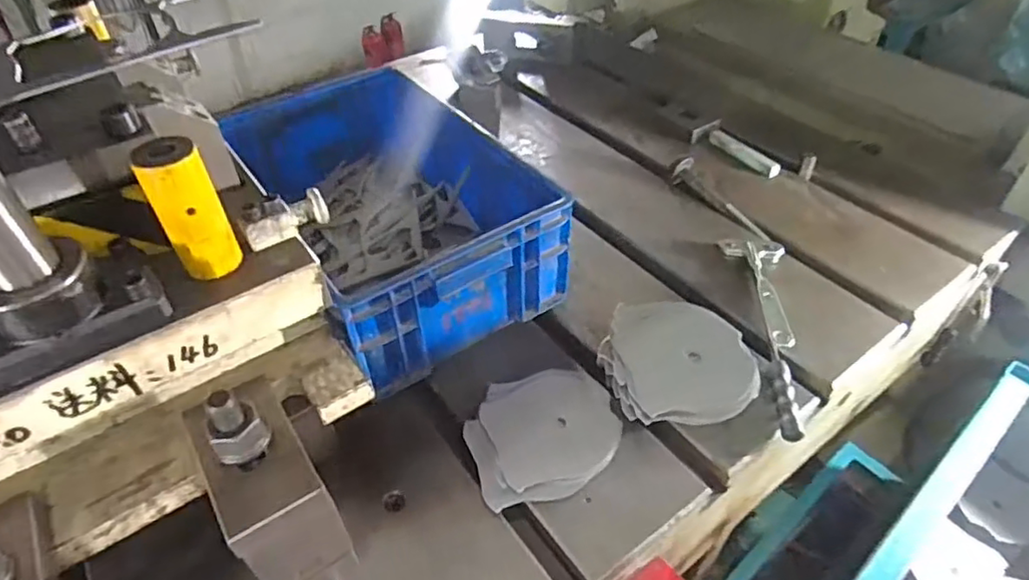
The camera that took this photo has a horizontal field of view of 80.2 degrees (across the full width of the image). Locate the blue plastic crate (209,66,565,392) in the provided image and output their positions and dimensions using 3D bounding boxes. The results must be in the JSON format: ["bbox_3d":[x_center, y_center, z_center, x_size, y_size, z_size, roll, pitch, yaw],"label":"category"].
[{"bbox_3d":[-0.173,-0.124,0.886,0.310,0.169,0.495,-23,49,-20],"label":"blue plastic crate"}]

